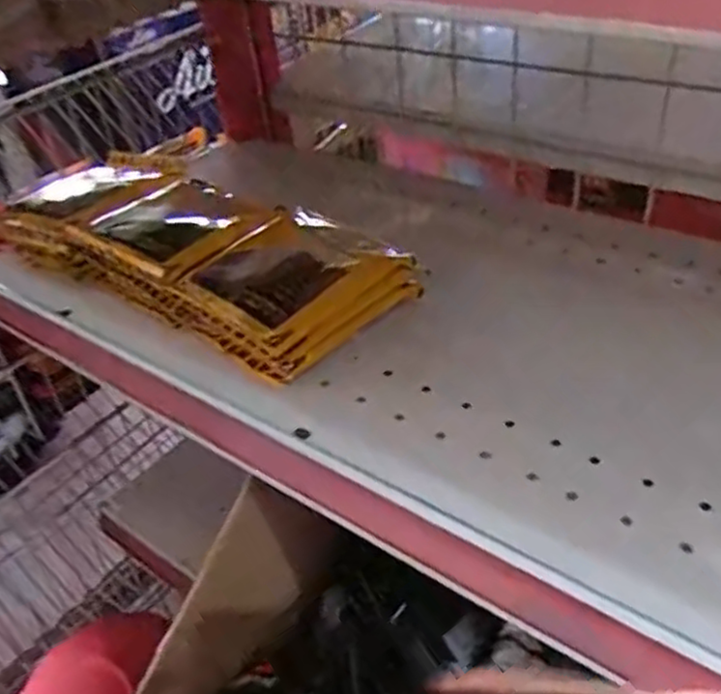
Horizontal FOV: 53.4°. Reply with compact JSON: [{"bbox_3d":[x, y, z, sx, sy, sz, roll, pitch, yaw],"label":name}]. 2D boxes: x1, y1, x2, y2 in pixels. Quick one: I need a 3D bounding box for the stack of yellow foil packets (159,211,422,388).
[{"bbox_3d":[-0.038,-0.034,0.433,0.116,0.044,0.094,-35,46,-30],"label":"stack of yellow foil packets"}]

